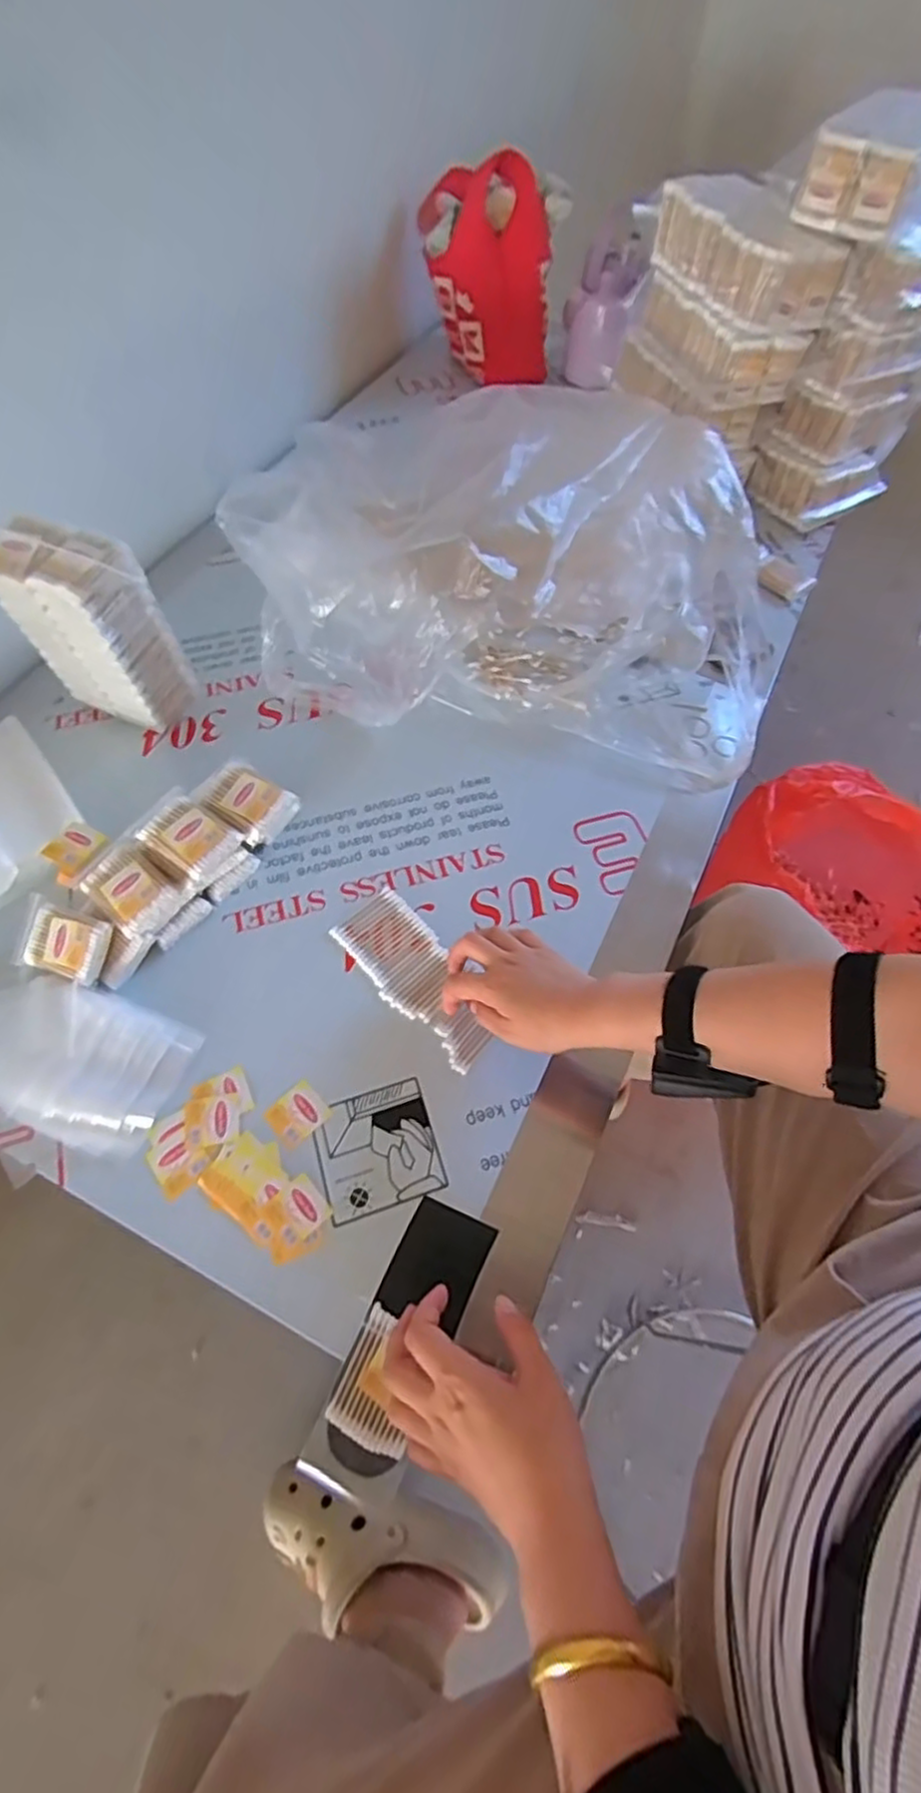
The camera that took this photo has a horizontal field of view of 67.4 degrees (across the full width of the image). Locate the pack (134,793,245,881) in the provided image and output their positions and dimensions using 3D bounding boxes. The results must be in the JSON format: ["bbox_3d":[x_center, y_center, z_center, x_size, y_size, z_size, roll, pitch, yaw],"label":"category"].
[{"bbox_3d":[-0.242,-0.055,0.619,0.077,0.019,0.057,33,66,13],"label":"pack"}]

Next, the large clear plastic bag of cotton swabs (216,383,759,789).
[{"bbox_3d":[0.064,-0.359,0.755,0.551,0.196,0.392,6,60,2],"label":"large clear plastic bag of cotton swabs"}]

